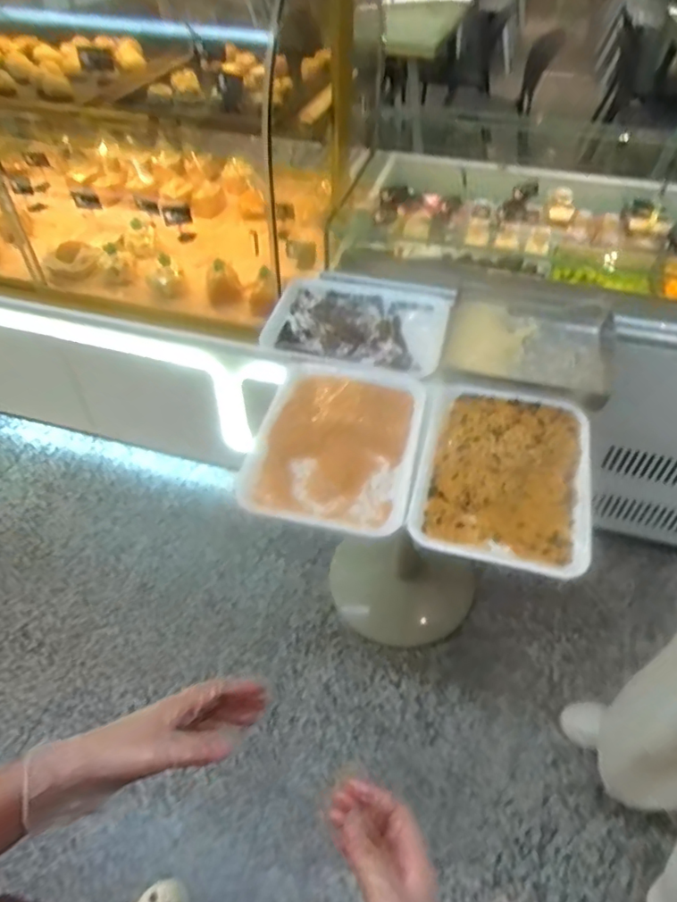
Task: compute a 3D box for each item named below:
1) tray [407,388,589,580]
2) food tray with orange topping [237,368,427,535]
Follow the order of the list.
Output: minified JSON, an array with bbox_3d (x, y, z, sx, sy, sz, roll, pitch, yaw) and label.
[{"bbox_3d":[0.288,0.032,0.999,0.290,0.058,0.374,11,48,10],"label":"tray"},{"bbox_3d":[-0.003,-0.023,1.078,0.314,0.050,0.395,14,48,12],"label":"food tray with orange topping"}]

